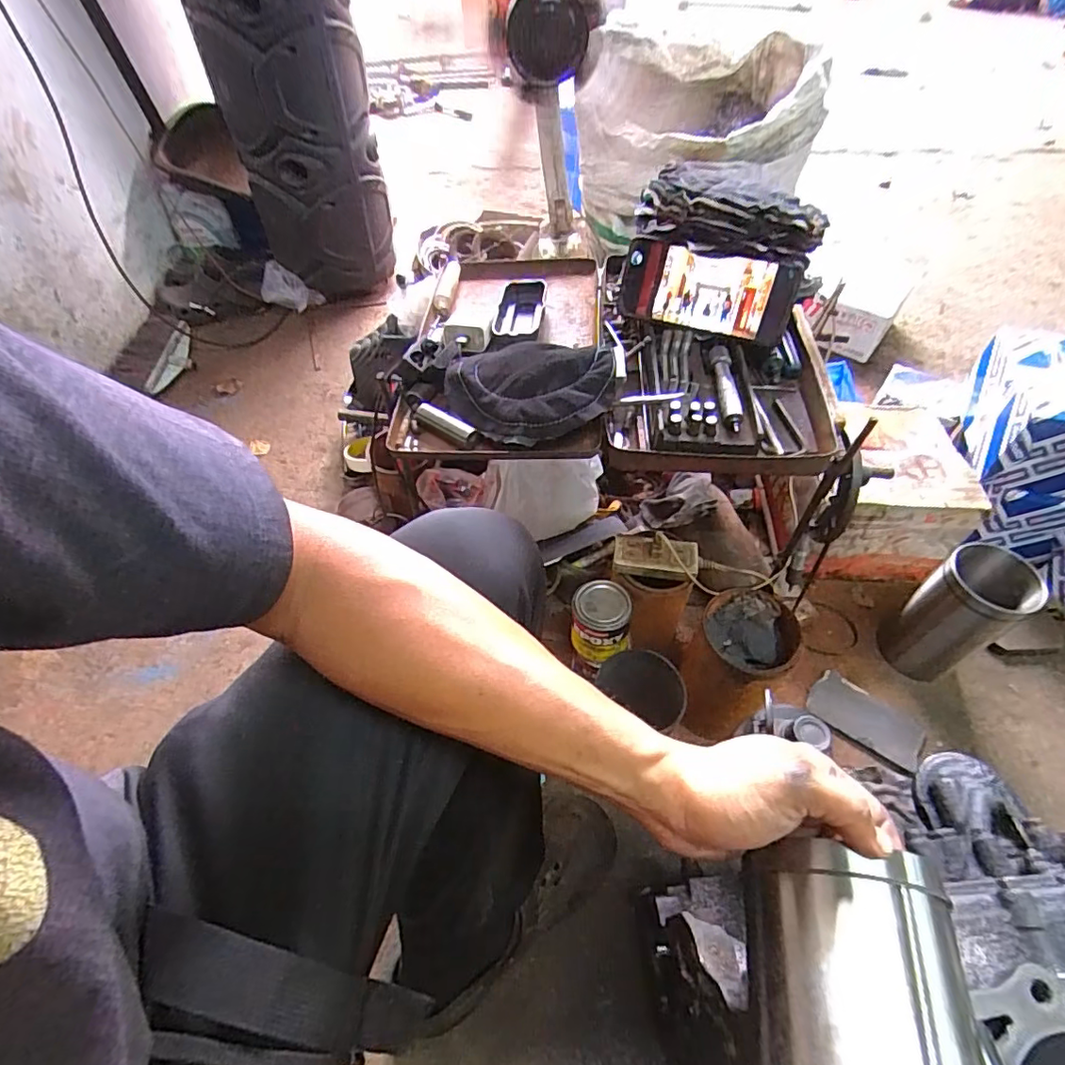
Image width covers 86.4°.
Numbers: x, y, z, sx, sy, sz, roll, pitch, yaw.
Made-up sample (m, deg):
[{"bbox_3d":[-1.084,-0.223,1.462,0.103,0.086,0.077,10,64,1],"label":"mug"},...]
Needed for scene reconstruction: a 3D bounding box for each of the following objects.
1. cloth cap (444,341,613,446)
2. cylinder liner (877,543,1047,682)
[{"bbox_3d":[-0.008,-0.130,0.531,0.165,0.058,0.095,10,53,8],"label":"cloth cap"},{"bbox_3d":[0.539,0.103,0.724,0.099,0.197,0.093,-1,52,1],"label":"cylinder liner"}]

